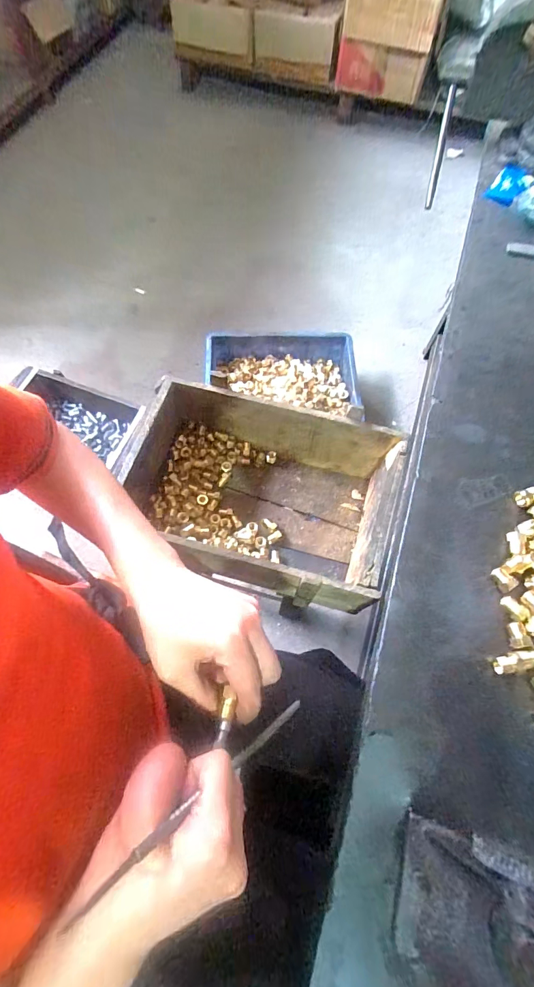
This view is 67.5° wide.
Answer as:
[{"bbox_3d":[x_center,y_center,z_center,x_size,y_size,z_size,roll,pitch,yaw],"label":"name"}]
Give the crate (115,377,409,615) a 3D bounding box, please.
[{"bbox_3d":[-0.016,0.007,0.581,0.358,0.154,0.244,13,66,3],"label":"crate"}]

